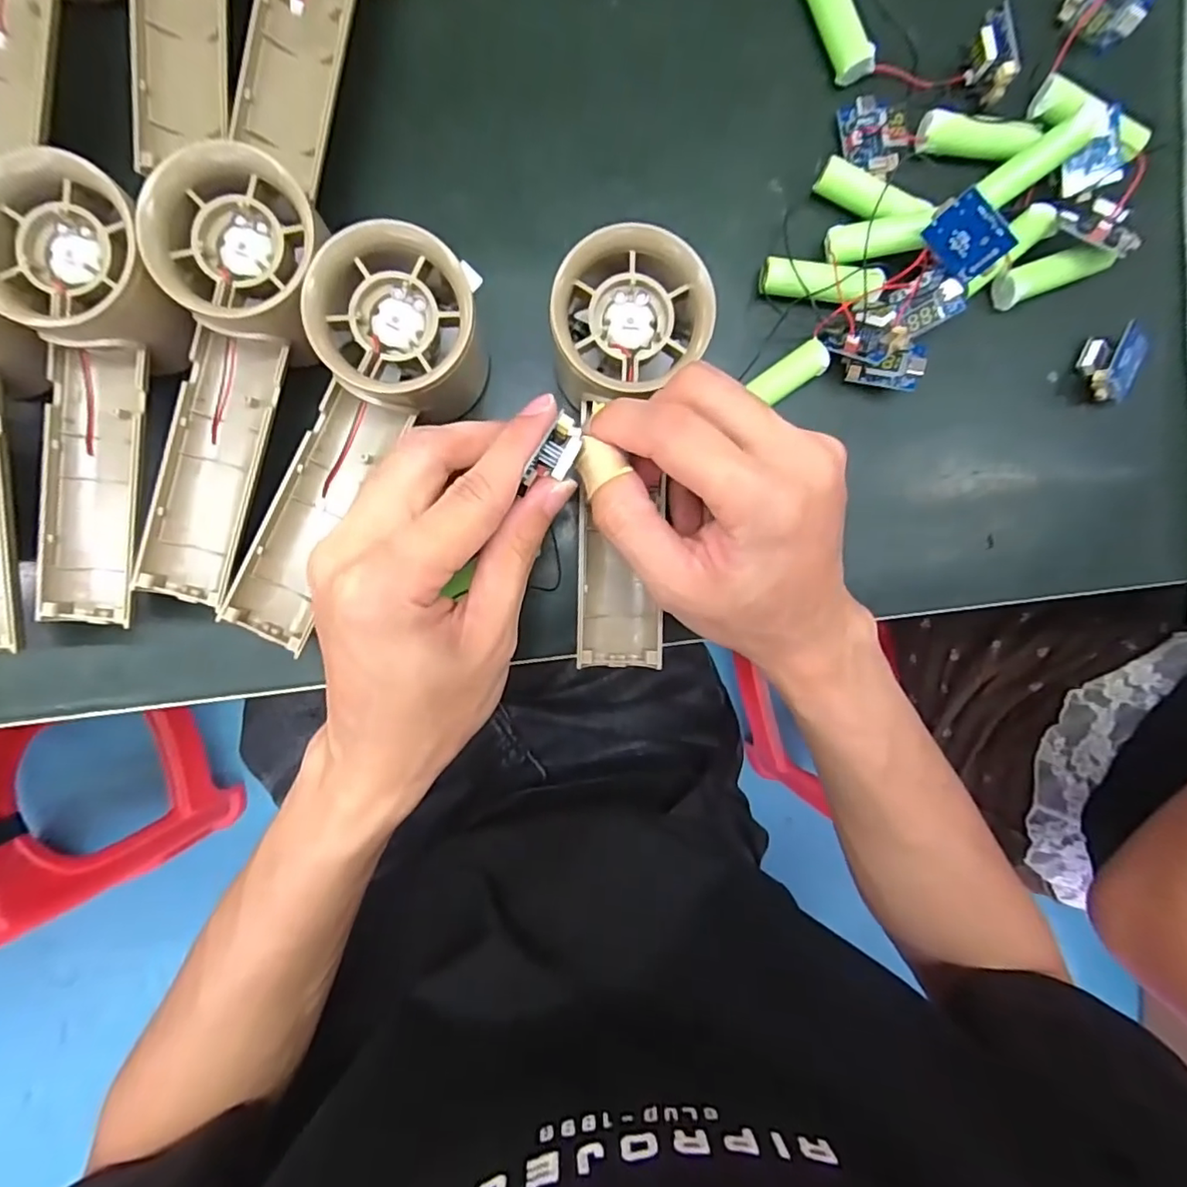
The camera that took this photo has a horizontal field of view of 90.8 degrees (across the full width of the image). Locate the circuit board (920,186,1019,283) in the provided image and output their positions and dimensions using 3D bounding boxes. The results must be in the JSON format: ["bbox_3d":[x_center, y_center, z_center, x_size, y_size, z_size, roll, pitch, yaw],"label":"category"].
[{"bbox_3d":[0.145,-0.138,0.226,0.030,0.022,0.004,40,47,-12],"label":"circuit board"}]

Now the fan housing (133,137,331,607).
[{"bbox_3d":[-0.135,-0.073,0.209,0.048,0.033,0.156,12,93,-3],"label":"fan housing"}]

